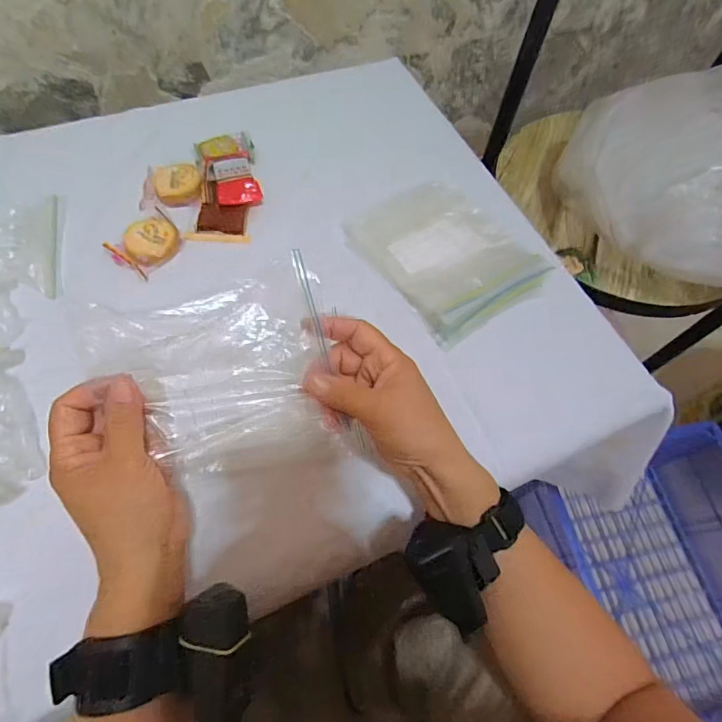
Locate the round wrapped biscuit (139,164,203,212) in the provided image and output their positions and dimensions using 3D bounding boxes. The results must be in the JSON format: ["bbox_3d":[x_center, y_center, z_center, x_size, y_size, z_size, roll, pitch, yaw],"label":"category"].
[{"bbox_3d":[-0.202,-0.190,0.488,0.063,0.010,0.057,0,63,-4],"label":"round wrapped biscuit"}]

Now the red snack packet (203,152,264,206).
[{"bbox_3d":[-0.139,-0.200,0.495,0.048,0.013,0.069,-18,66,-12],"label":"red snack packet"}]

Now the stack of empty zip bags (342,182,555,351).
[{"bbox_3d":[0.090,-0.119,0.480,0.147,0.026,0.183,-34,70,-19],"label":"stack of empty zip bags"}]

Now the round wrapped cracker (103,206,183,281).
[{"bbox_3d":[-0.211,-0.119,0.451,0.052,0.013,0.067,37,67,14],"label":"round wrapped cracker"}]

